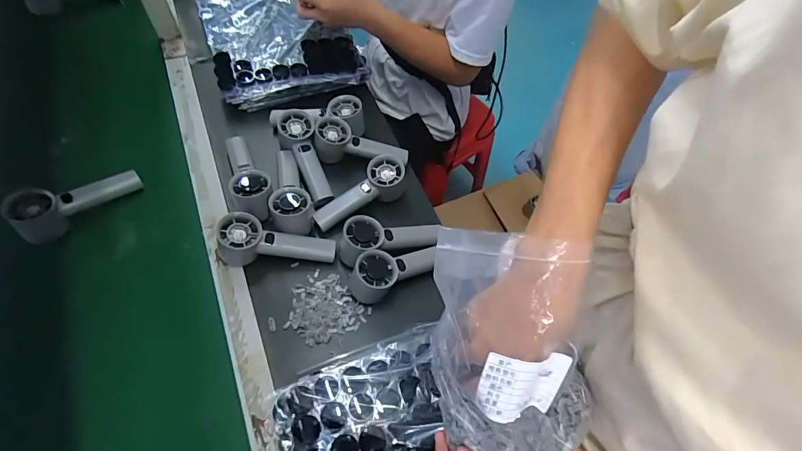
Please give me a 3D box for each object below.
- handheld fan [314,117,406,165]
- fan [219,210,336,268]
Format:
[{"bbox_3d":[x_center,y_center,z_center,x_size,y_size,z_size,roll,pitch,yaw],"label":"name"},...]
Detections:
[{"bbox_3d":[-0.077,-0.138,0.697,0.135,0.045,0.056,10,61,-14],"label":"handheld fan"},{"bbox_3d":[-0.175,0.026,0.590,0.160,0.056,0.058,8,60,-16],"label":"fan"}]

